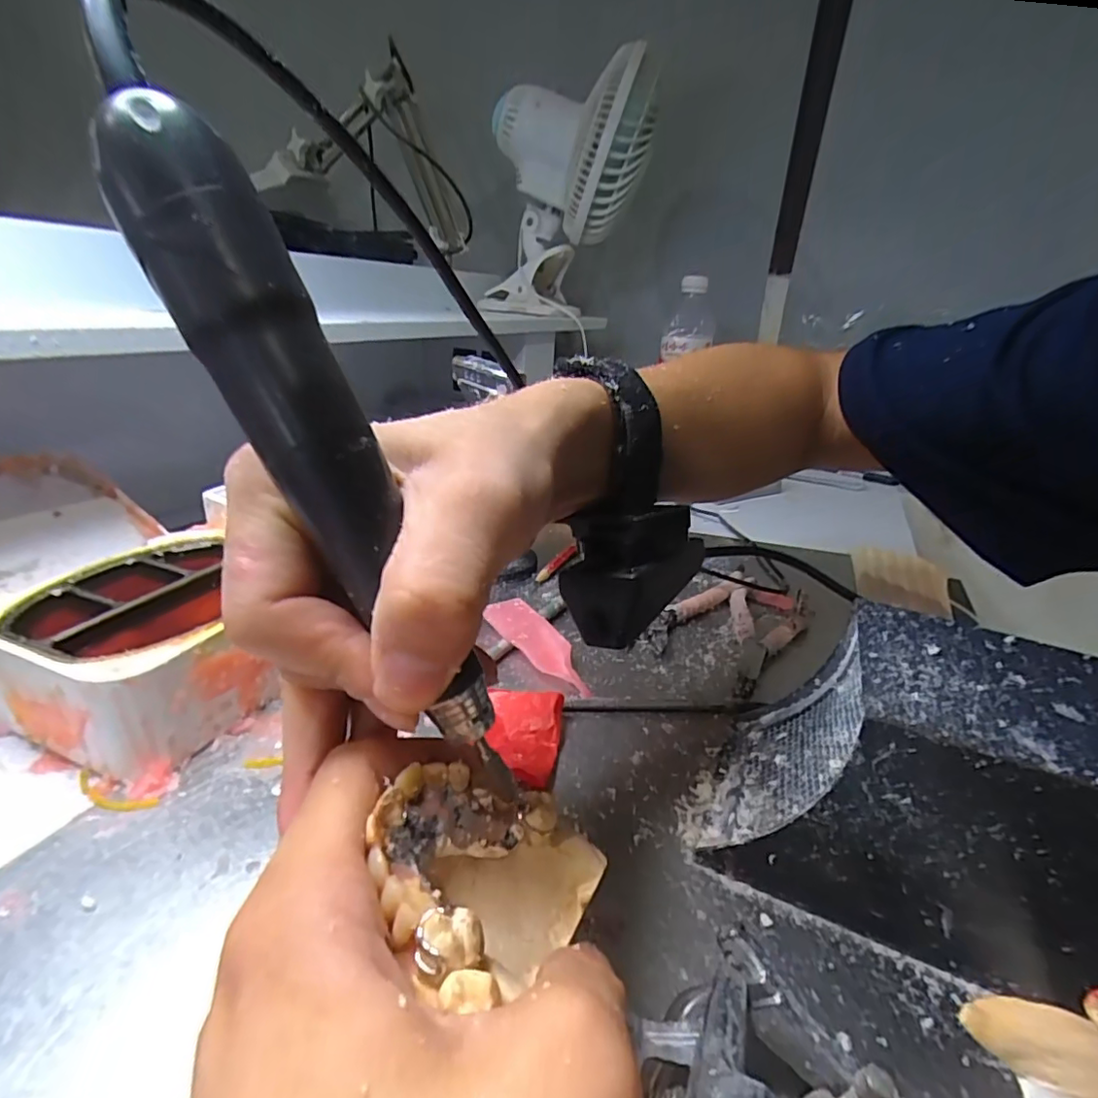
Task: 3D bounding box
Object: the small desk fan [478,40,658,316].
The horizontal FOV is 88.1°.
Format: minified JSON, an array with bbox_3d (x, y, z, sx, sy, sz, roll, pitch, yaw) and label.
[{"bbox_3d":[0.017,-0.439,0.721,0.197,0.261,0.249,3,24,-1],"label":"small desk fan"}]

